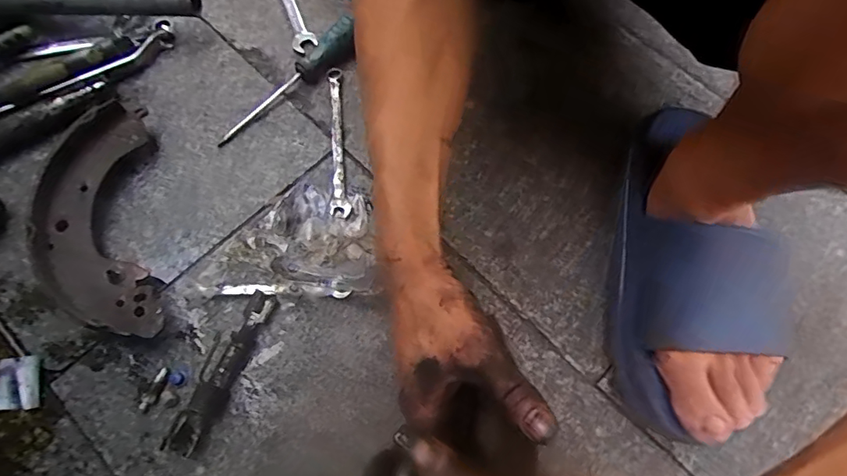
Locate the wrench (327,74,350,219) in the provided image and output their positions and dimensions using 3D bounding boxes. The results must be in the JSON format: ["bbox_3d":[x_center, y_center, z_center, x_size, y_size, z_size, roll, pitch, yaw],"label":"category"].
[{"bbox_3d":[-0.083,-0.093,0.485,0.016,0.008,0.156,-6,69,-3],"label":"wrench"}]

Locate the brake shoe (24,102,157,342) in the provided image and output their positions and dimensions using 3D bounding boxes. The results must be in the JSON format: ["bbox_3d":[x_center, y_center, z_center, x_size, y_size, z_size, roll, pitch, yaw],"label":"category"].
[{"bbox_3d":[-0.268,-0.015,0.428,0.088,0.036,0.211,-13,69,-6],"label":"brake shoe"}]

